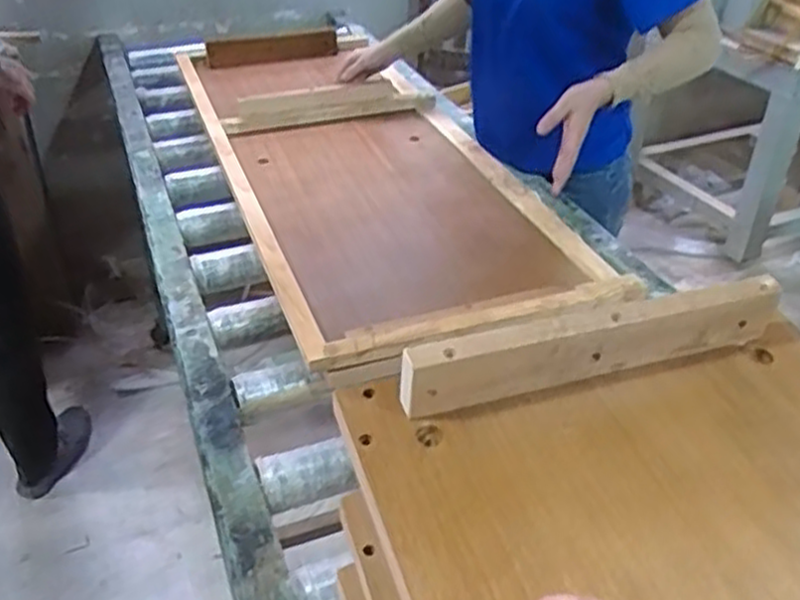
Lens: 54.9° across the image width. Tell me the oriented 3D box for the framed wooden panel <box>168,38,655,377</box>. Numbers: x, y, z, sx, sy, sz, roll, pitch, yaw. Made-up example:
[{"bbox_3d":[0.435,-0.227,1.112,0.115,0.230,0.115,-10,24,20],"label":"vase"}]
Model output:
[{"bbox_3d":[-0.088,-0.289,1.445,0.477,0.078,1.234,-12,38,-17],"label":"framed wooden panel"}]

